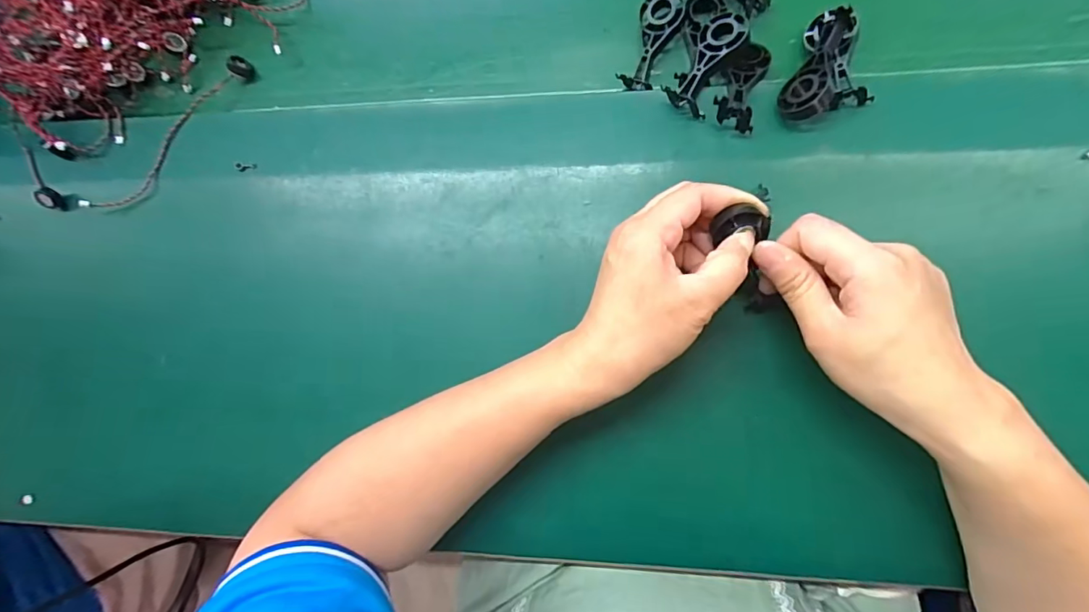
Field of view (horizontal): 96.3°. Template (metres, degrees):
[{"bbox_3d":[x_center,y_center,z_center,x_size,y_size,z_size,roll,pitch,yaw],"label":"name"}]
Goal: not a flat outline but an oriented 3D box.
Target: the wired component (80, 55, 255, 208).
[{"bbox_3d":[-0.267,-0.123,0.352,0.022,0.026,0.149,38,91,9],"label":"wired component"}]

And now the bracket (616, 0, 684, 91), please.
[{"bbox_3d":[0.069,-0.169,0.314,0.025,0.020,0.060,20,88,9],"label":"bracket"}]

